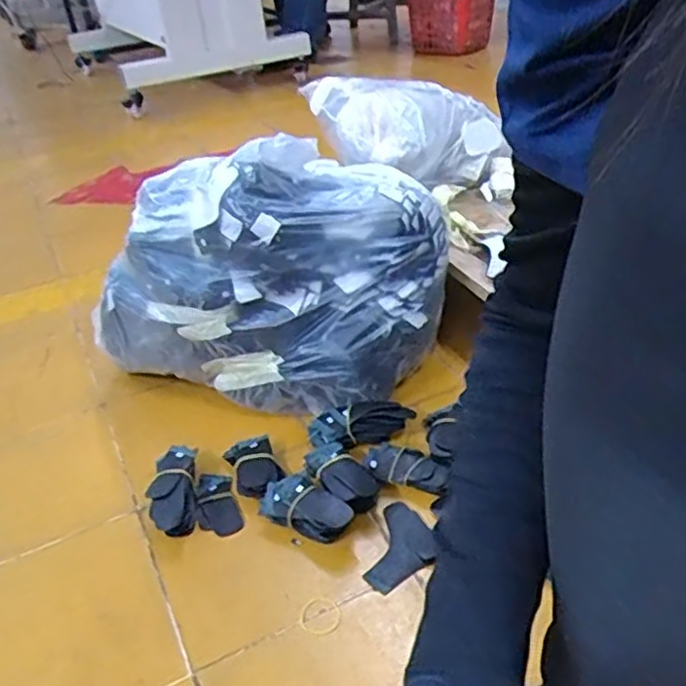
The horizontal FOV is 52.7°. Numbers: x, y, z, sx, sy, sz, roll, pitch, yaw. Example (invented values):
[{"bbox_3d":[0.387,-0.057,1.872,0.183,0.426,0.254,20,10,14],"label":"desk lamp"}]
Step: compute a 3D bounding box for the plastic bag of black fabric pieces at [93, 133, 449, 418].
[{"bbox_3d":[-0.089,-0.089,0.834,0.407,0.272,0.236,2,34,12],"label":"plastic bag of black fabric pieces"}]

